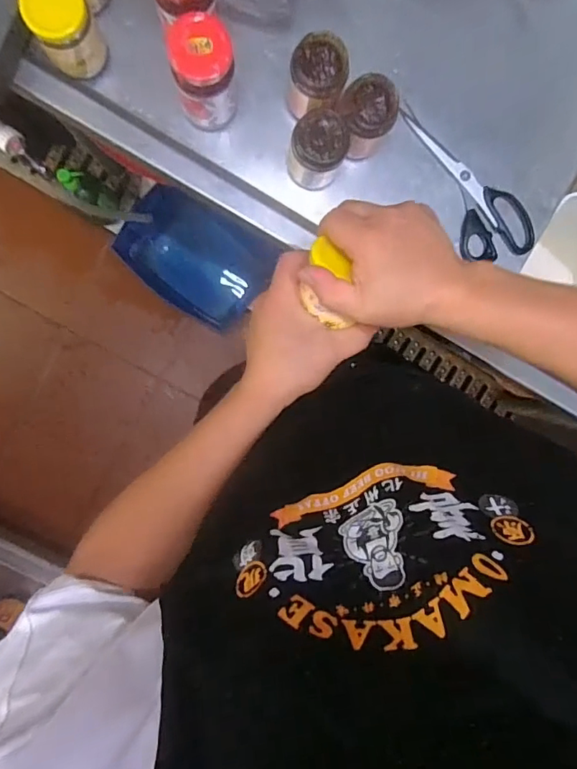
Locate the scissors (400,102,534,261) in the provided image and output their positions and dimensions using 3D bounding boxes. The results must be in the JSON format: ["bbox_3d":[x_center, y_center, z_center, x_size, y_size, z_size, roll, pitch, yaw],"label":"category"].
[{"bbox_3d":[0.237,-0.270,0.640,0.093,0.010,0.237,-32,96,0],"label":"scissors"}]

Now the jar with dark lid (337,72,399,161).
[{"bbox_3d":[0.090,-0.319,0.583,0.063,0.086,0.066,0,96,-3],"label":"jar with dark lid"}]

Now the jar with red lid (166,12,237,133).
[{"bbox_3d":[-0.092,-0.343,0.547,0.065,0.136,0.063,0,96,-3],"label":"jar with red lid"}]

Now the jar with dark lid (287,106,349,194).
[{"bbox_3d":[0.034,-0.280,0.590,0.064,0.102,0.062,0,96,-3],"label":"jar with dark lid"}]

